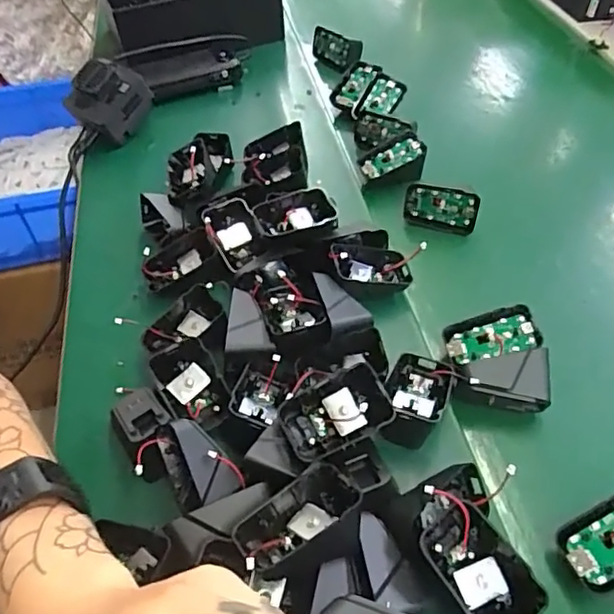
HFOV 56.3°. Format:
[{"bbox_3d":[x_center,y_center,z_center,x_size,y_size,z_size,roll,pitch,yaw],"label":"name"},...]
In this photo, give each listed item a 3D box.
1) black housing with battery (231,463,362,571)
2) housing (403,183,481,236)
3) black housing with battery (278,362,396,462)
[{"bbox_3d":[-0.003,0.120,0.338,0.066,0.016,0.039,-33,52,-1],"label":"black housing with battery"},{"bbox_3d":[0.129,-0.095,0.561,0.071,0.043,0.013,20,54,17],"label":"housing"},{"bbox_3d":[0.019,0.069,0.378,0.069,0.023,0.045,-20,78,1],"label":"black housing with battery"}]

